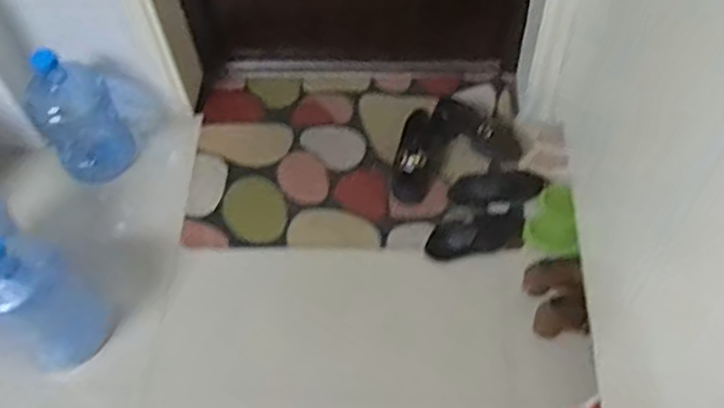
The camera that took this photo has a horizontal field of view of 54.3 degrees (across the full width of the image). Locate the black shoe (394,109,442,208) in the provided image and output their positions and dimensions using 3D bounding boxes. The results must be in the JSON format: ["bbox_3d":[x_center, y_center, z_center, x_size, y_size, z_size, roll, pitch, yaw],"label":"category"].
[{"bbox_3d":[0.144,-0.124,1.780,0.111,0.086,0.262,9,58,9],"label":"black shoe"}]

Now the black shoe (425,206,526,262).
[{"bbox_3d":[0.271,0.066,1.659,0.246,0.082,0.098,-15,57,-6],"label":"black shoe"}]

